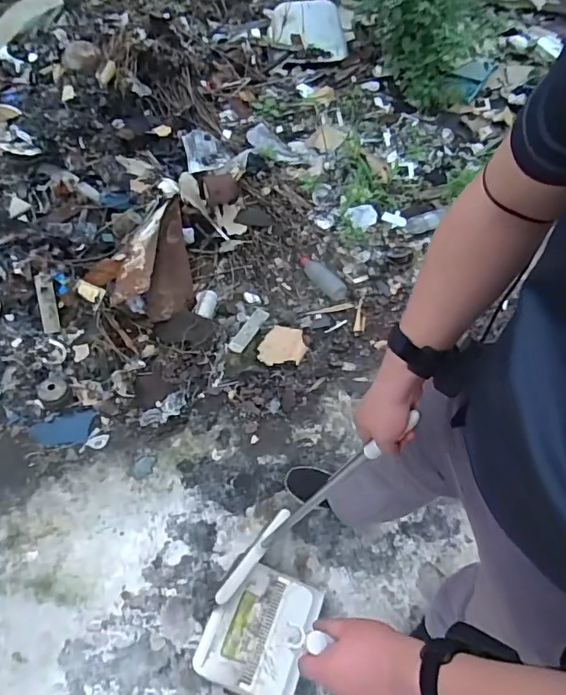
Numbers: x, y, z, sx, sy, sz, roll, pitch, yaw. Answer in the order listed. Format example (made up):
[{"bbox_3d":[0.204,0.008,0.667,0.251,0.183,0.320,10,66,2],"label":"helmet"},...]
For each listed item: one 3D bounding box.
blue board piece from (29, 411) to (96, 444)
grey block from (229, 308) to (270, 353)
[{"bbox_3d":[-0.674,0.244,1.521,0.186,0.005,0.095,-4,60,0],"label":"blue board piece"},{"bbox_3d":[-0.115,-0.060,1.683,0.059,0.021,0.195,26,65,16],"label":"grey block"}]

